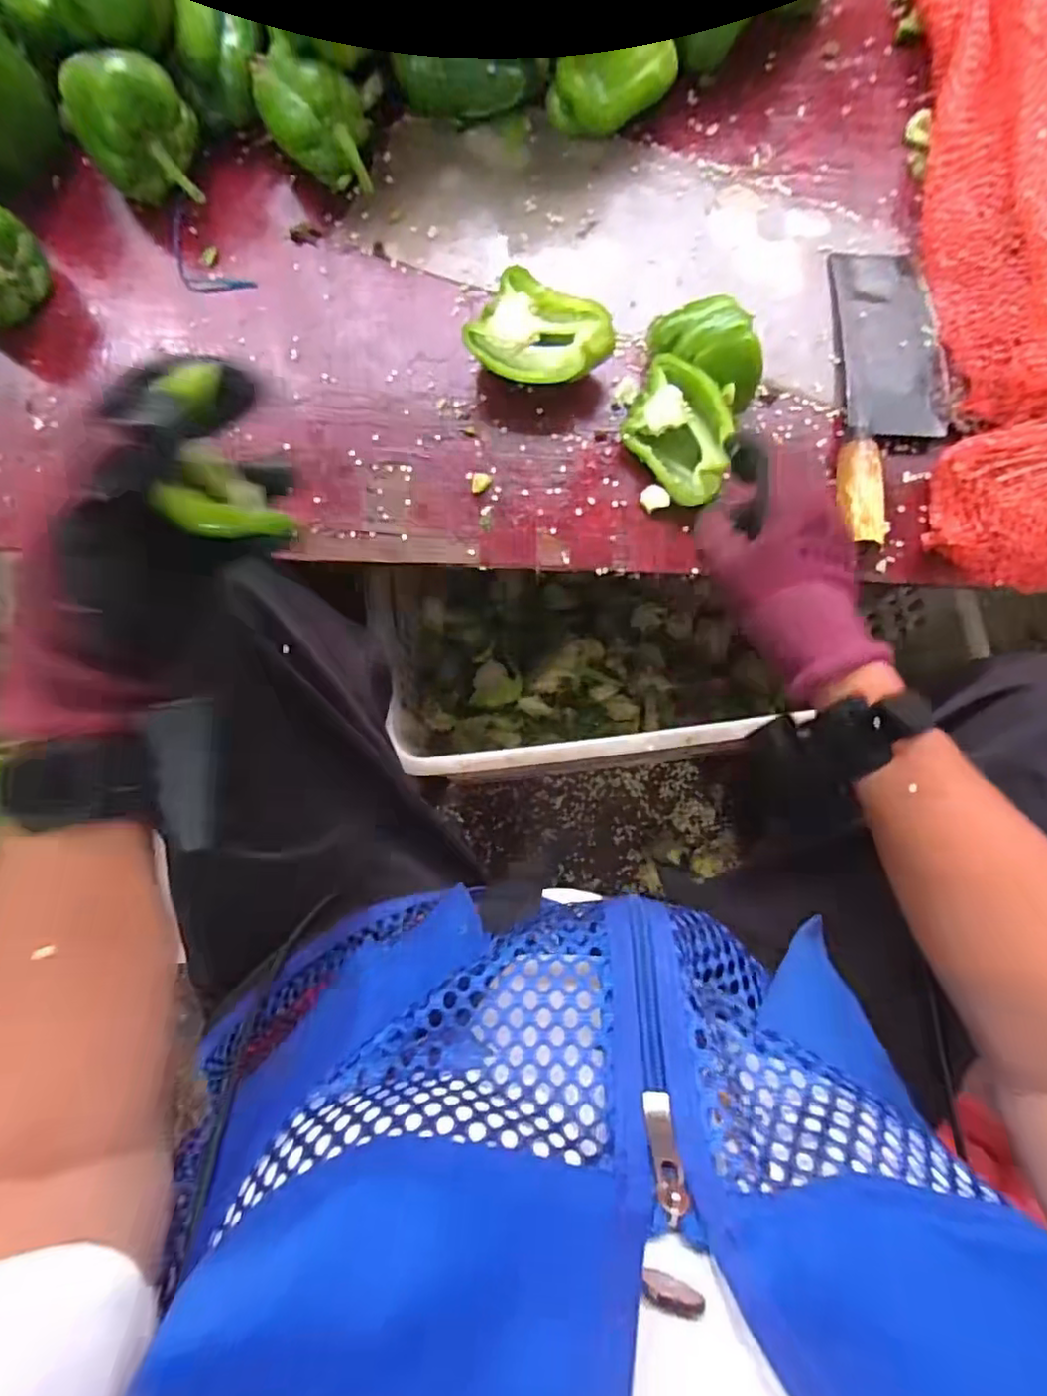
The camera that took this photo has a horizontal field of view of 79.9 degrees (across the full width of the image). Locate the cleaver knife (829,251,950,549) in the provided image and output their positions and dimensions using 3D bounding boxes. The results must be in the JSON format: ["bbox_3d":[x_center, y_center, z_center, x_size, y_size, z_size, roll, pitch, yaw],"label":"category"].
[{"bbox_3d":[0.285,-0.234,0.477,0.087,0.032,0.253,5,81,2],"label":"cleaver knife"}]

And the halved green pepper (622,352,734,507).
[{"bbox_3d":[0.119,-0.198,0.466,0.067,0.027,0.100,-40,85,29],"label":"halved green pepper"}]

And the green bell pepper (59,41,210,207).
[{"bbox_3d":[-0.310,-0.457,0.507,0.091,0.085,0.082,-34,81,-4],"label":"green bell pepper"}]

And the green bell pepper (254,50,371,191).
[{"bbox_3d":[-0.172,-0.473,0.510,0.075,0.069,0.115,-24,81,-3],"label":"green bell pepper"}]

